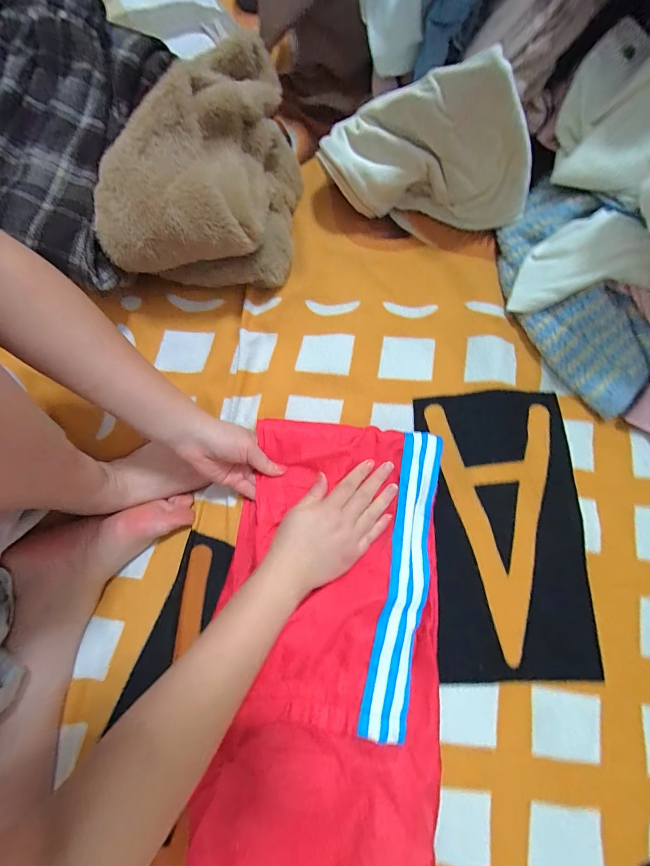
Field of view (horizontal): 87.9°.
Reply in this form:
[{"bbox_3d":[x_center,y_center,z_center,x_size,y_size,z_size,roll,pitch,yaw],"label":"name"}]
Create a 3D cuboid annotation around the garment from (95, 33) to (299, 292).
[{"bbox_3d":[-0.139,-0.318,0.415,0.197,0.140,0.274,5,77,2],"label":"garment"}]

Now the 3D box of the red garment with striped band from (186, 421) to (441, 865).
[{"bbox_3d":[-0.010,0.264,0.323,0.220,0.044,0.566,7,74,2],"label":"red garment with striped band"}]

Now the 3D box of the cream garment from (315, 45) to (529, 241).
[{"bbox_3d":[0.123,-0.327,0.403,0.257,0.162,0.066,16,77,4],"label":"cream garment"}]

